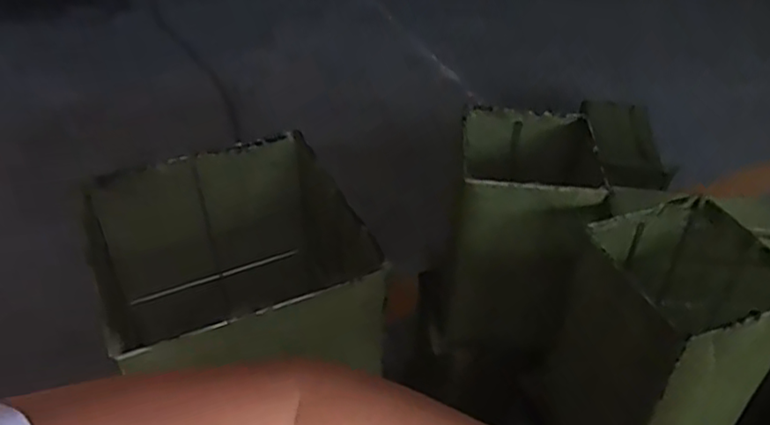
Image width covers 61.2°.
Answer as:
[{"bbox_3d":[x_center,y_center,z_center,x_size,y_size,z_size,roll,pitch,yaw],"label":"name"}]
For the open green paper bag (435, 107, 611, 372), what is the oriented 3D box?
[{"bbox_3d":[0.150,0.035,0.772,0.151,0.257,0.178,12,42,12],"label":"open green paper bag"}]

